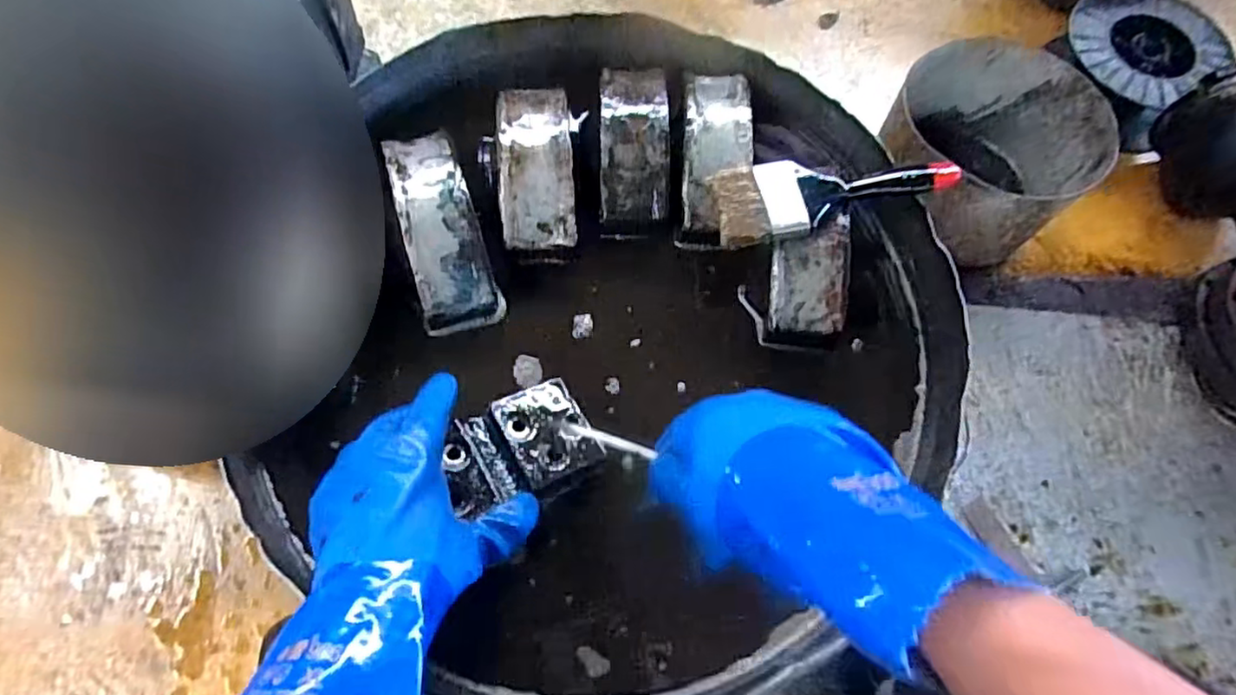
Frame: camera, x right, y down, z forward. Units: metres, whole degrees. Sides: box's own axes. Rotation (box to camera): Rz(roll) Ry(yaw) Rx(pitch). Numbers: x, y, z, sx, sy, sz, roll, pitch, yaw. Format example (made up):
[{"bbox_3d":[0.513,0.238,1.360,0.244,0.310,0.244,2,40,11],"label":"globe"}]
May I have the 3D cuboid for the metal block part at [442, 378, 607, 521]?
[{"bbox_3d":[-0.069,0.071,0.467,0.103,0.030,0.079,-27,72,-13],"label":"metal block part"}]

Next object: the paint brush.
[{"bbox_3d":[0.177,-0.130,0.533,0.196,0.028,0.067,-10,71,-6],"label":"paint brush"}]

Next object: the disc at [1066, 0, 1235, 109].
[{"bbox_3d":[0.853,-0.498,1.060,0.221,0.040,0.216,1,69,-3],"label":"disc"}]

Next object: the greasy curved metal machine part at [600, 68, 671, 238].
[{"bbox_3d":[0.014,-0.178,0.581,0.060,0.046,0.158,0,69,-3],"label":"greasy curved metal machine part"}]

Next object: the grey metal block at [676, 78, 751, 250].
[{"bbox_3d":[0.086,-0.168,0.578,0.057,0.043,0.159,4,68,-1],"label":"grey metal block"}]

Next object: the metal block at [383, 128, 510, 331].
[{"bbox_3d":[-0.150,-0.104,0.553,0.065,0.061,0.172,-15,70,-9],"label":"metal block"}]

